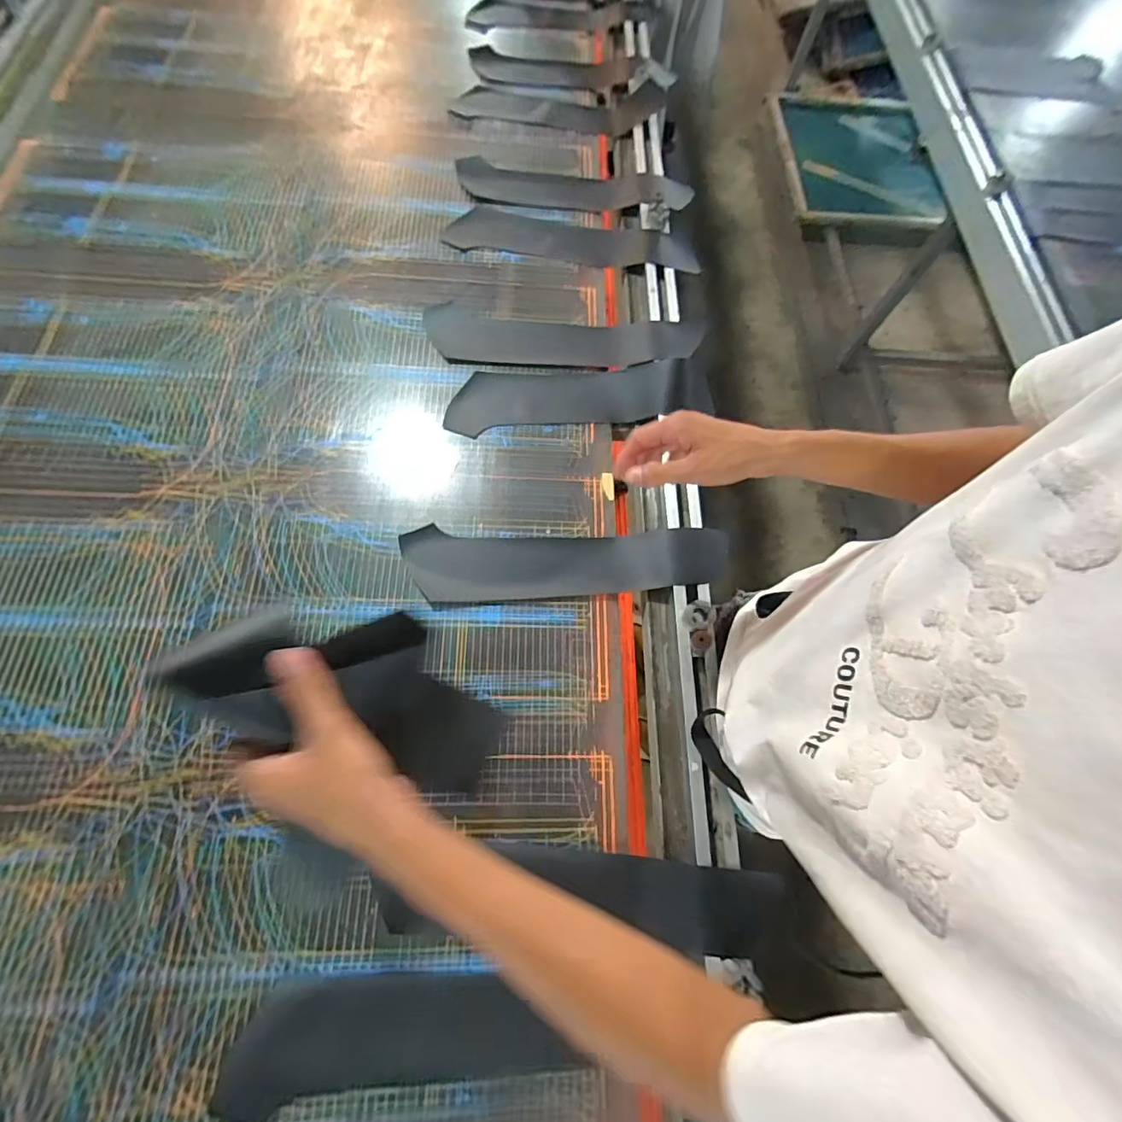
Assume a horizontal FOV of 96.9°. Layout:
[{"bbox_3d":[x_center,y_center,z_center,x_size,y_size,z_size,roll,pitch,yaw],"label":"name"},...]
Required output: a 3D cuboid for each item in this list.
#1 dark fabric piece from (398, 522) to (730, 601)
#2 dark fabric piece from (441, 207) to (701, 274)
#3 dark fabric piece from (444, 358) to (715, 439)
[{"bbox_3d":[0.007,0.005,0.685,0.435,0.017,0.103,1,70,-2],"label":"dark fabric piece"},{"bbox_3d":[0.019,-0.584,0.901,0.436,0.023,0.105,3,70,-2],"label":"dark fabric piece"},{"bbox_3d":[0.036,-0.268,0.767,0.417,0.039,0.108,-6,70,-5],"label":"dark fabric piece"}]

